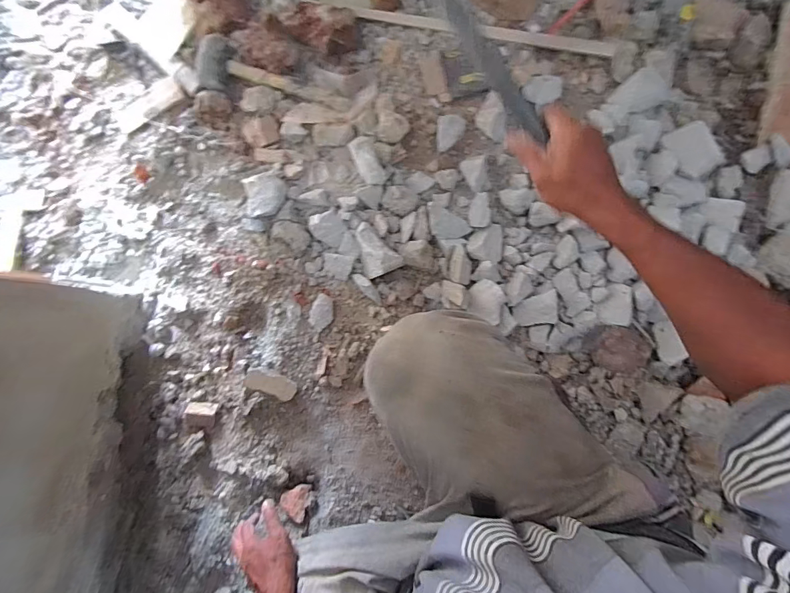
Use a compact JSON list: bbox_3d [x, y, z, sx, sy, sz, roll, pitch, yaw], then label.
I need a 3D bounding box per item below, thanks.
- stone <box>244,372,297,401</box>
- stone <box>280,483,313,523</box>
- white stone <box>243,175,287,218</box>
[{"bbox_3d":[-0.227,0.160,0.733,0.092,0.034,0.038,18,90,-6],"label":"stone"},{"bbox_3d":[-0.181,0.370,0.733,0.053,0.020,0.058,0,87,8],"label":"stone"},{"bbox_3d":[-0.242,-0.193,0.762,0.077,0.038,0.088,-15,86,7],"label":"white stone"}]

